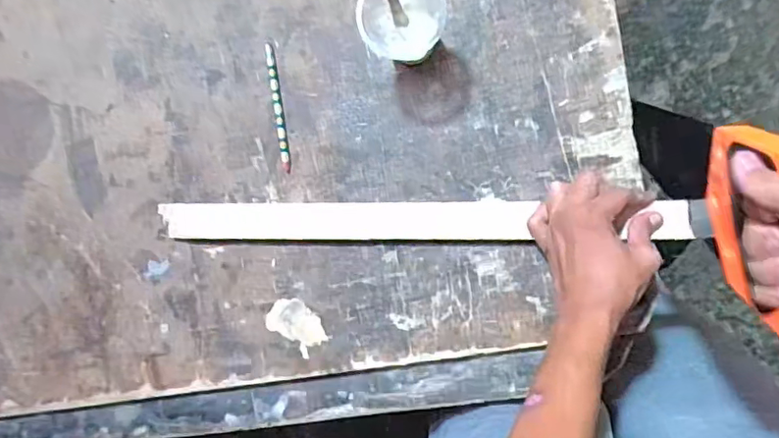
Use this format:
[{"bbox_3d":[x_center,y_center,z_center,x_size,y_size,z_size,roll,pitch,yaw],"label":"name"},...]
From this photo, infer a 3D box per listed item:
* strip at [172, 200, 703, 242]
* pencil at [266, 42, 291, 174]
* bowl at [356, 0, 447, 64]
[{"bbox_3d":[0.031,0.002,0.547,0.522,0.014,0.037,0,95,7],"label":"strip"},{"bbox_3d":[-0.109,-0.109,0.551,0.009,0.004,0.123,-6,95,8],"label":"pencil"},{"bbox_3d":[0.013,-0.171,0.480,0.075,0.086,0.064,-18,93,9],"label":"bowl"}]

